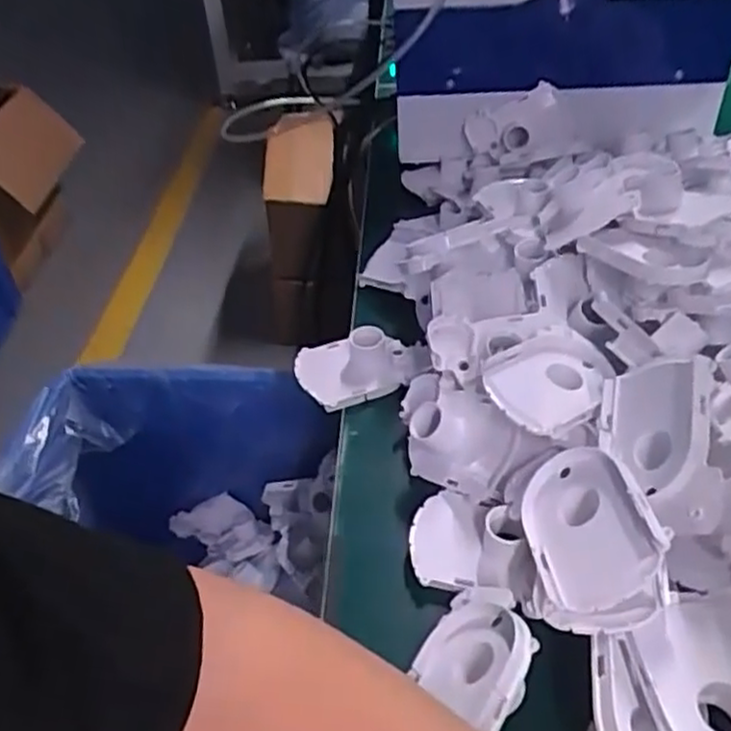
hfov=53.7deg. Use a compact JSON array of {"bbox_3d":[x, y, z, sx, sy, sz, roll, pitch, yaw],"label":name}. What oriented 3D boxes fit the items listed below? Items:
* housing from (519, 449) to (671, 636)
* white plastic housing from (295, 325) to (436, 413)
[{"bbox_3d":[0.117,0.086,0.373,0.065,0.017,0.094,-35,38,25],"label":"housing"},{"bbox_3d":[-0.003,-0.002,0.552,0.102,0.034,0.062,-3,41,2],"label":"white plastic housing"}]

